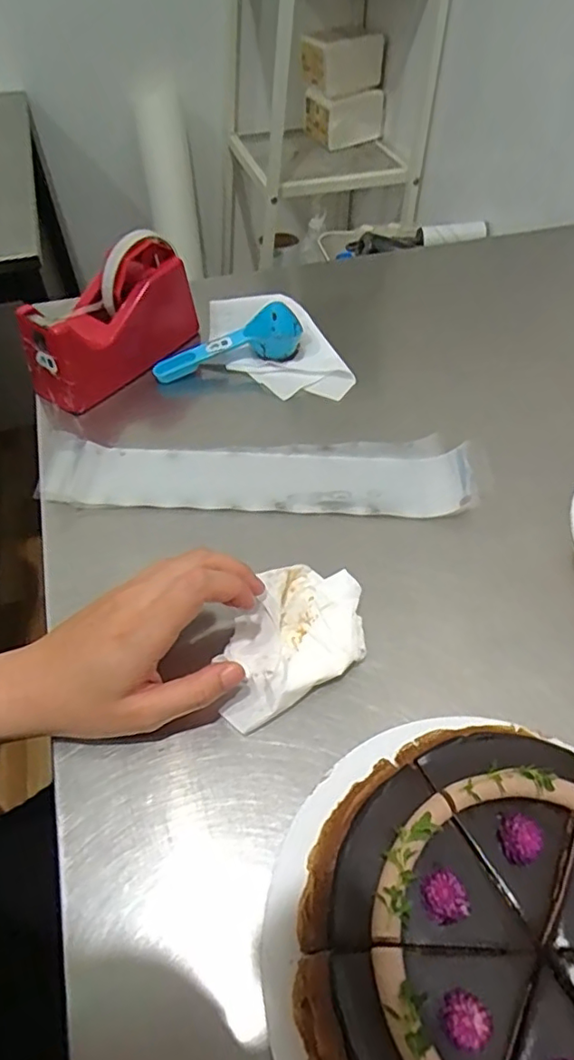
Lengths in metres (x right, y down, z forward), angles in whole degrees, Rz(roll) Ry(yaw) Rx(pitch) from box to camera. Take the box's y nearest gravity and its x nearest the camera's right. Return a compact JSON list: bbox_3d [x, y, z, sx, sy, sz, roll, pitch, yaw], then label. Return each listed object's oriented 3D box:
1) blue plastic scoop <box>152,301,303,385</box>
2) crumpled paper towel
[{"bbox_3d":[-0.053,-0.166,0.535,0.142,0.036,0.050,-20,54,-16],"label":"blue plastic scoop"},{"bbox_3d":[-0.001,0.063,0.349,0.100,0.025,0.072,-26,56,-20],"label":"crumpled paper towel"}]

